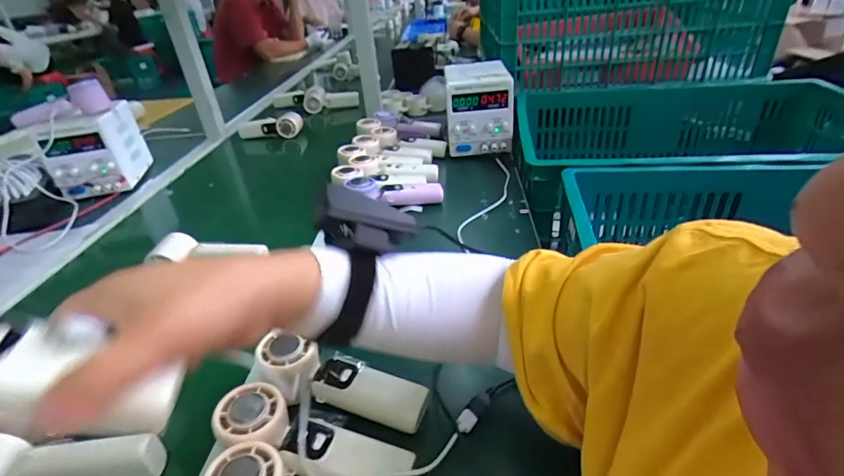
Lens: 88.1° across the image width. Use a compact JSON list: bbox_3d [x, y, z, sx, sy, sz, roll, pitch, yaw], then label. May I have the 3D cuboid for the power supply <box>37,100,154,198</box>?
[{"bbox_3d":[-0.687,-0.180,0.933,0.124,0.172,0.164,-9,33,-7],"label":"power supply"}]

